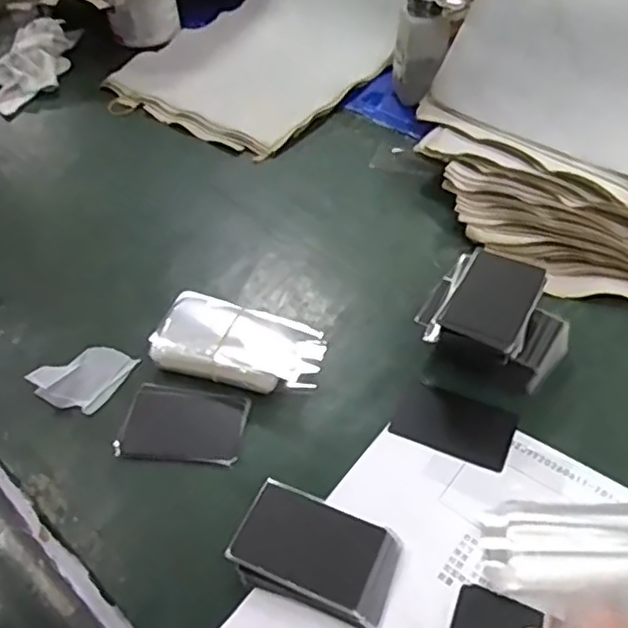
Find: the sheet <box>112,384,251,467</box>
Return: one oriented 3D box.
[{"bbox_3d":[-0.098,0.084,0.509,0.091,0.007,0.060,4,48,9],"label":"sheet"}]

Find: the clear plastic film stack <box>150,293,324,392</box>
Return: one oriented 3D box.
[{"bbox_3d":[-0.059,0.024,0.536,0.124,0.031,0.070,10,49,14],"label":"clear plastic film stack"}]

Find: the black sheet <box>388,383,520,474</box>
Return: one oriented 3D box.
[{"bbox_3d":[0.104,0.081,0.494,0.081,0.006,0.053,18,52,21],"label":"black sheet"}]

